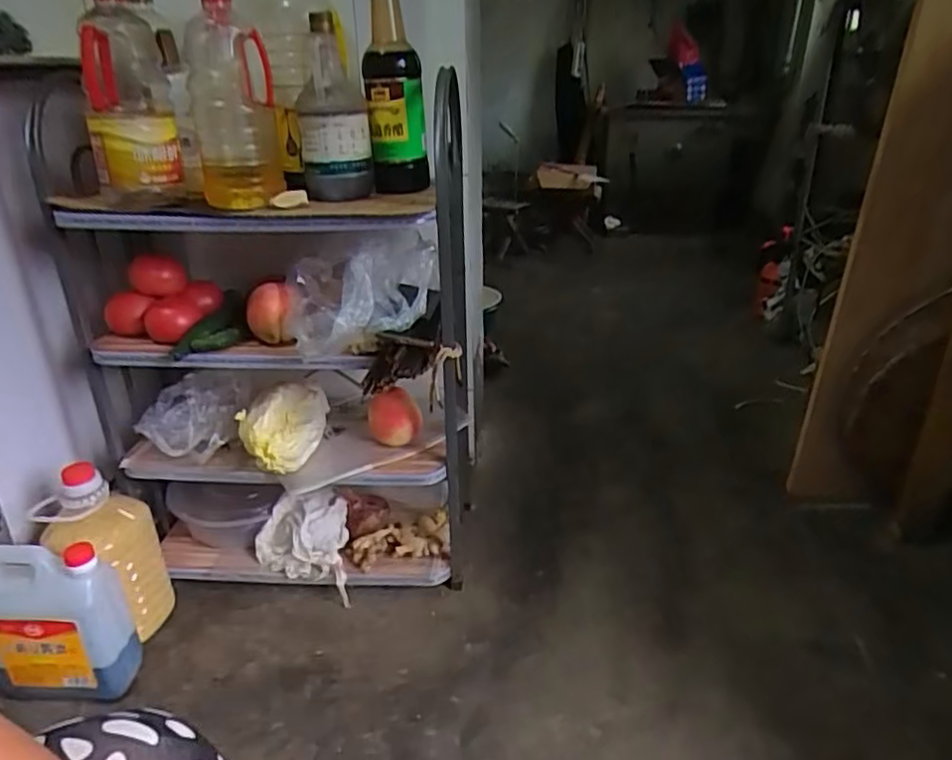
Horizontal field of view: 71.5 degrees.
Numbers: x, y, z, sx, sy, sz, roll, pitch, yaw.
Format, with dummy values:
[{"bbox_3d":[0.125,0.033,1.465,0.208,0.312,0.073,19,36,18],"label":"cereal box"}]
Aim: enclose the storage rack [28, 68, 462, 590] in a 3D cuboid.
[{"bbox_3d":[-0.286,-0.026,1.007,0.543,0.616,0.329,4,27,10],"label":"storage rack"}]

